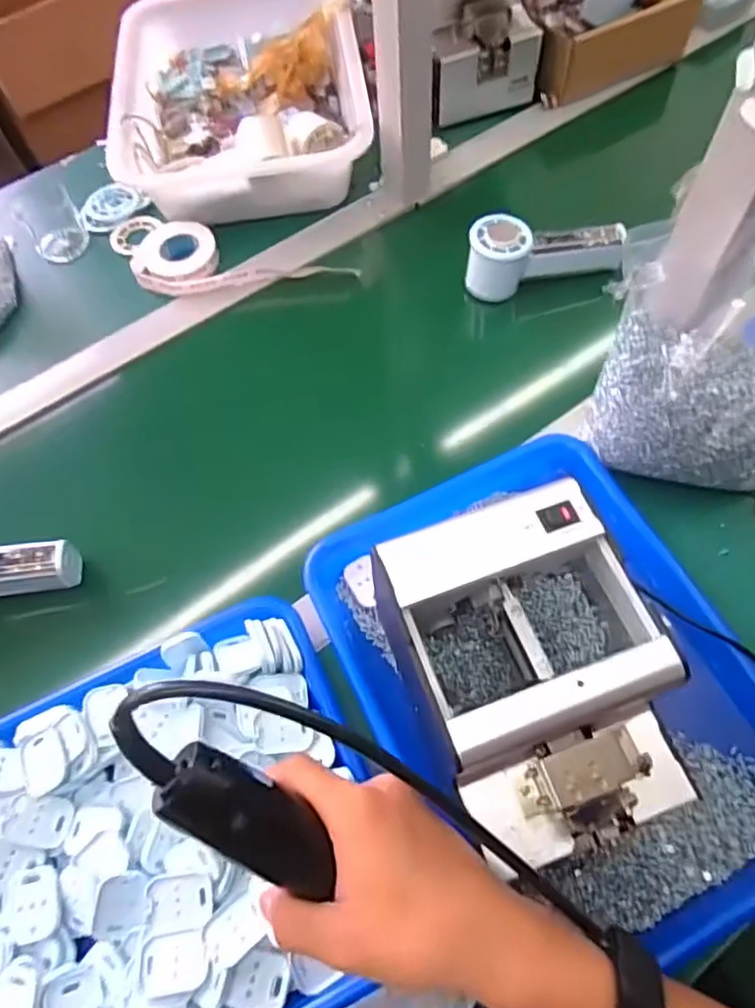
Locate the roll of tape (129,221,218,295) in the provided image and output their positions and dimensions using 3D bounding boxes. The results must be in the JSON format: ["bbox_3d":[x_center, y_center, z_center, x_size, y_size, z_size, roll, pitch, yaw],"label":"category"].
[{"bbox_3d":[-0.208,-0.255,0.654,0.087,0.021,0.084,-1,63,2],"label":"roll of tape"}]

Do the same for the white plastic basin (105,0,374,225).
[{"bbox_3d":[-0.147,-0.457,0.703,0.256,0.085,0.305,-7,63,-1],"label":"white plastic basin"}]

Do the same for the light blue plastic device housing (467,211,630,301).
[{"bbox_3d":[0.164,-0.243,0.613,0.151,0.064,0.046,-8,63,-1],"label":"light blue plastic device housing"}]

